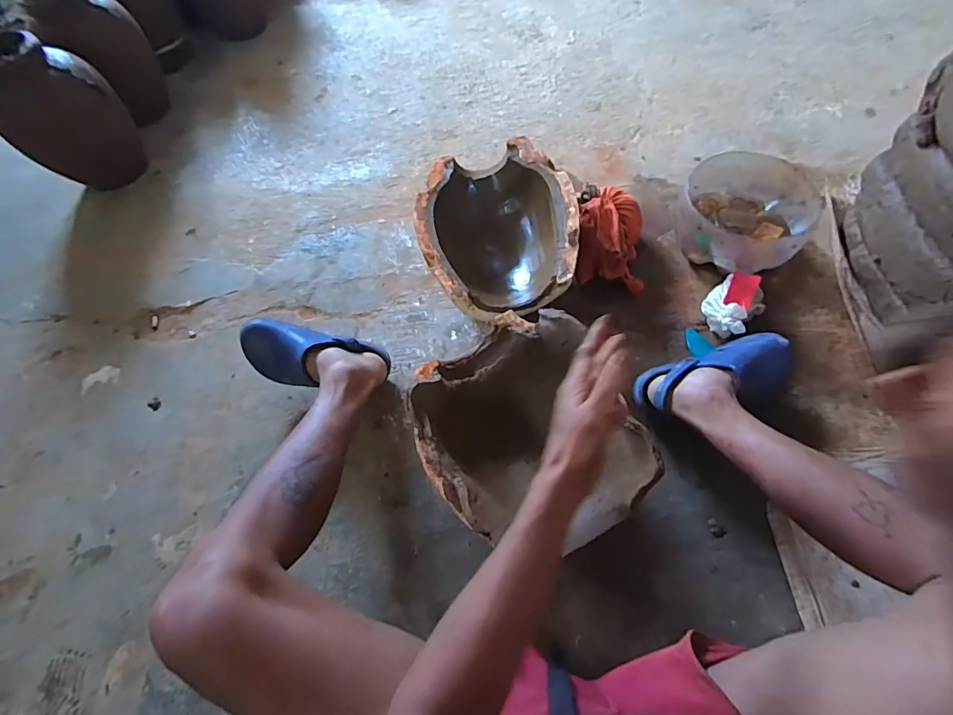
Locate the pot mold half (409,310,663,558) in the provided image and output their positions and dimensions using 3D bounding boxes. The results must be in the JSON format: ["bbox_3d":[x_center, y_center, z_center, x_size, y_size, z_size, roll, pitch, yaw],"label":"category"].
[{"bbox_3d":[0.066,0.119,0.699,0.288,0.158,0.340,-24,64,-9],"label":"pot mold half"}]

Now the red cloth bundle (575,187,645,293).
[{"bbox_3d":[0.273,-0.250,0.933,0.132,0.130,0.209,3,63,5],"label":"red cloth bundle"}]

